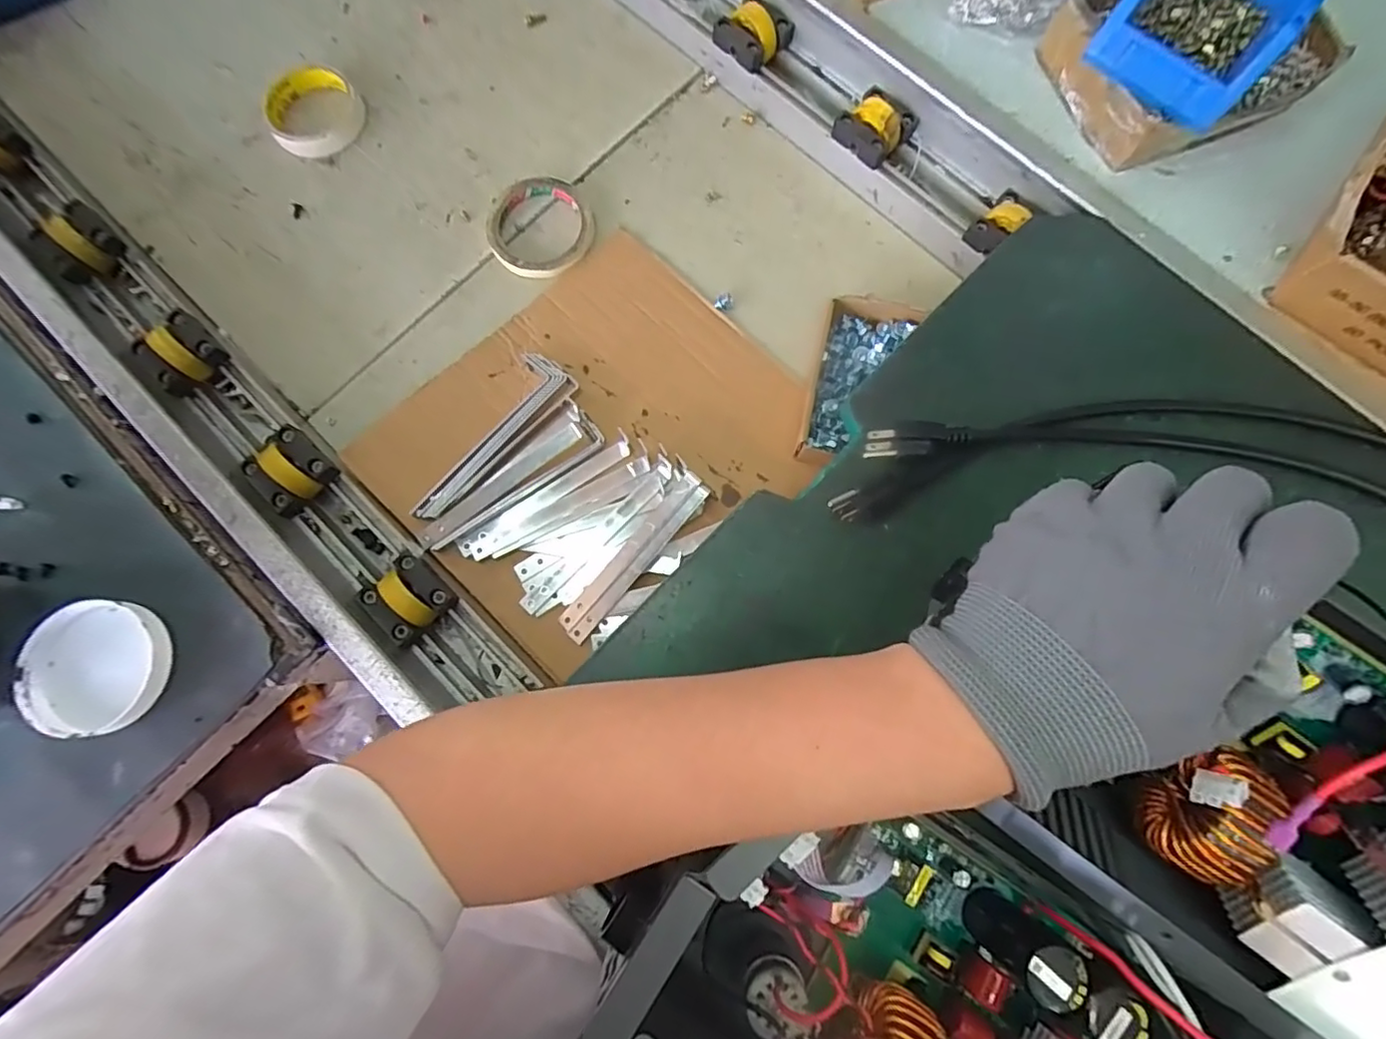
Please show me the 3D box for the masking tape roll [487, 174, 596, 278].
[{"bbox_3d":[-0.143,-0.270,0.557,0.097,0.014,0.098,0,79,1],"label":"masking tape roll"}]

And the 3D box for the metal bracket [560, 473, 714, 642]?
[{"bbox_3d":[-0.048,0.029,0.483,0.030,0.011,0.158,41,92,27],"label":"metal bracket"}]

